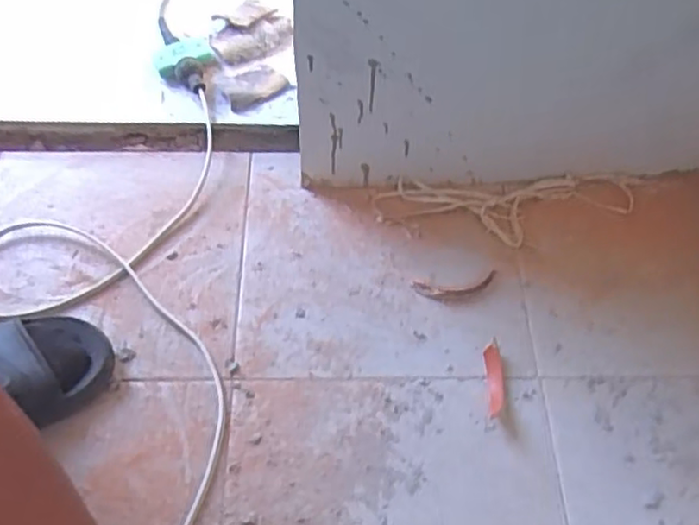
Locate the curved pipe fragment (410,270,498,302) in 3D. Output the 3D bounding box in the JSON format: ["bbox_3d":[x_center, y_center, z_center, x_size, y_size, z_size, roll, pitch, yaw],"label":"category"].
[{"bbox_3d":[0.113,0.027,0.702,0.091,0.009,0.031,-7,56,-6],"label":"curved pipe fragment"}]

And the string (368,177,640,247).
[{"bbox_3d":[0.182,-0.063,0.767,0.303,0.013,0.089,-1,56,-2],"label":"string"}]

